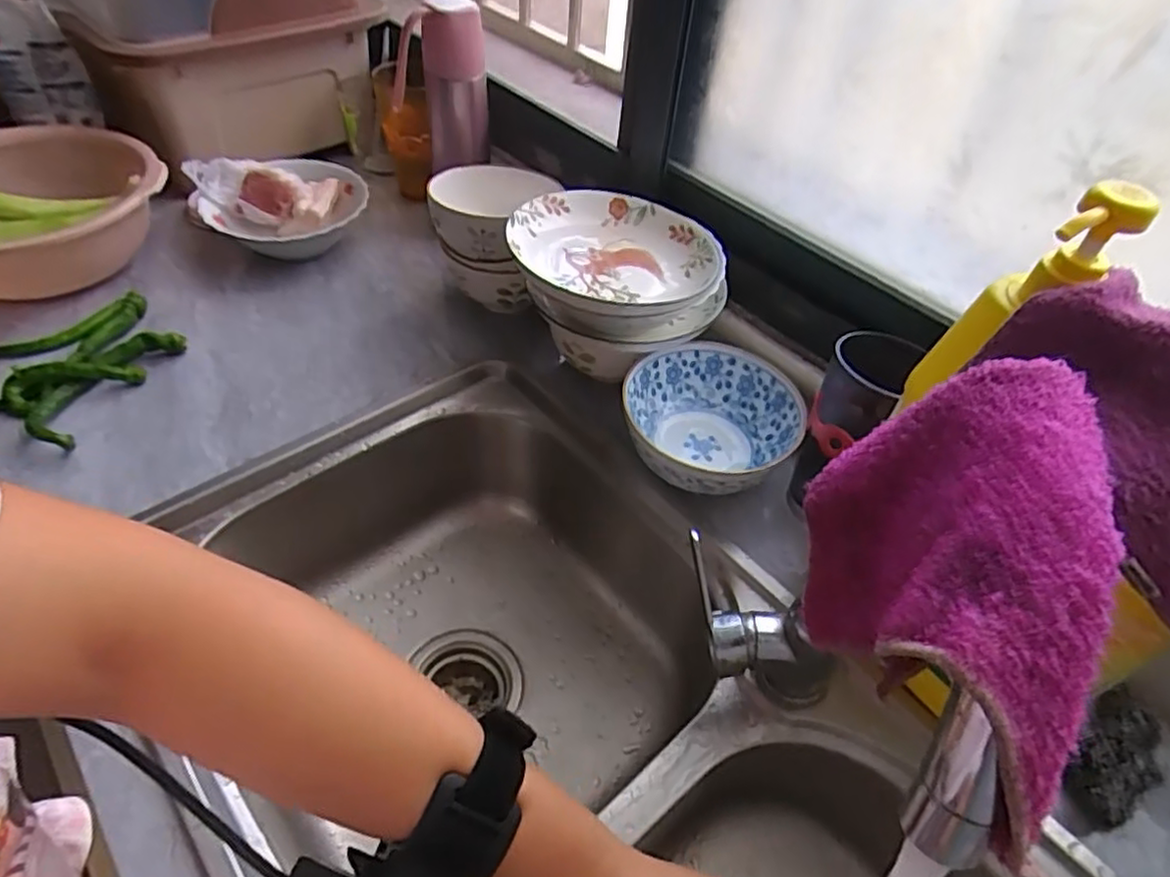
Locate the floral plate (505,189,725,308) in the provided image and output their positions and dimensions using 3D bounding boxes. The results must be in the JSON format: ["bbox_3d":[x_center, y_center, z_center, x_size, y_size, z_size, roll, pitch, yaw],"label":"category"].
[{"bbox_3d":[0.024,-0.153,0.579,0.175,0.034,0.155,8,47,2],"label":"floral plate"}]

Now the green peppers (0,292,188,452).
[{"bbox_3d":[-0.470,-0.082,0.622,0.167,0.026,0.172,18,48,11],"label":"green peppers"}]

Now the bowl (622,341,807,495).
[{"bbox_3d":[0.099,-0.013,0.581,0.133,0.058,0.143,3,47,-3],"label":"bowl"}]

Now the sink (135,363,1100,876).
[{"bbox_3d":[0.022,0.274,0.480,0.400,0.178,0.753,-25,54,-25],"label":"sink"}]

